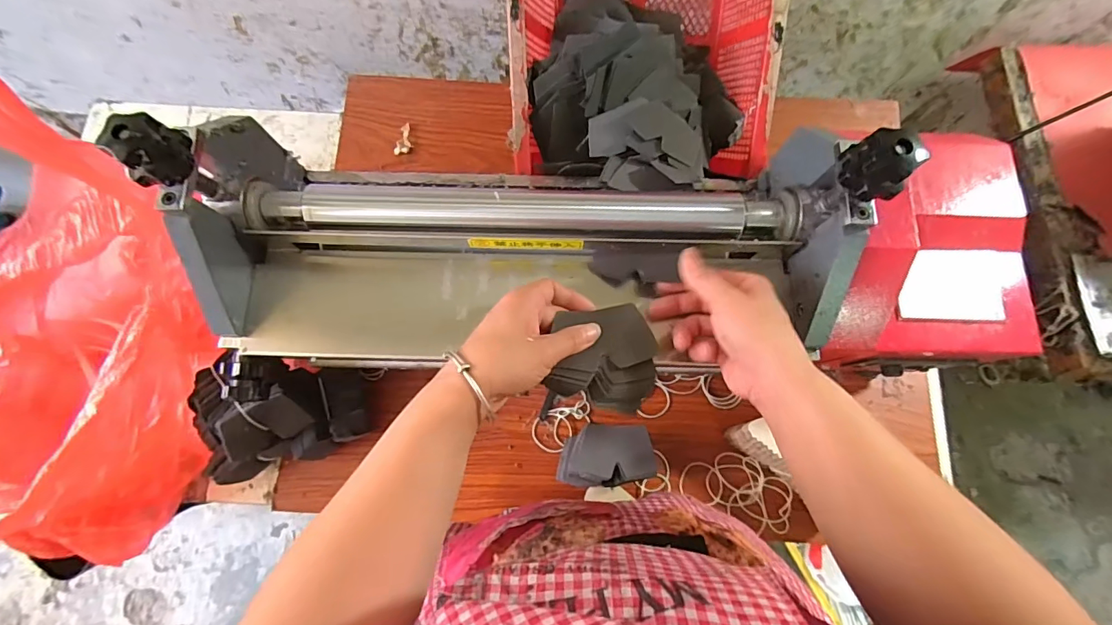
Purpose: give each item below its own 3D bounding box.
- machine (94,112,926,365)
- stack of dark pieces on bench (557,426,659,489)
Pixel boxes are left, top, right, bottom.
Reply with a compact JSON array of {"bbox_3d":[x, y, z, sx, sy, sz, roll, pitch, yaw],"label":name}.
[{"bbox_3d":[-0.026,-0.071,0.399,0.529,0.193,0.195,0,77,-1],"label":"machine"},{"bbox_3d":[0.055,0.164,0.545,0.103,0.072,0.064,-5,77,-2],"label":"stack of dark pieces on bench"}]

